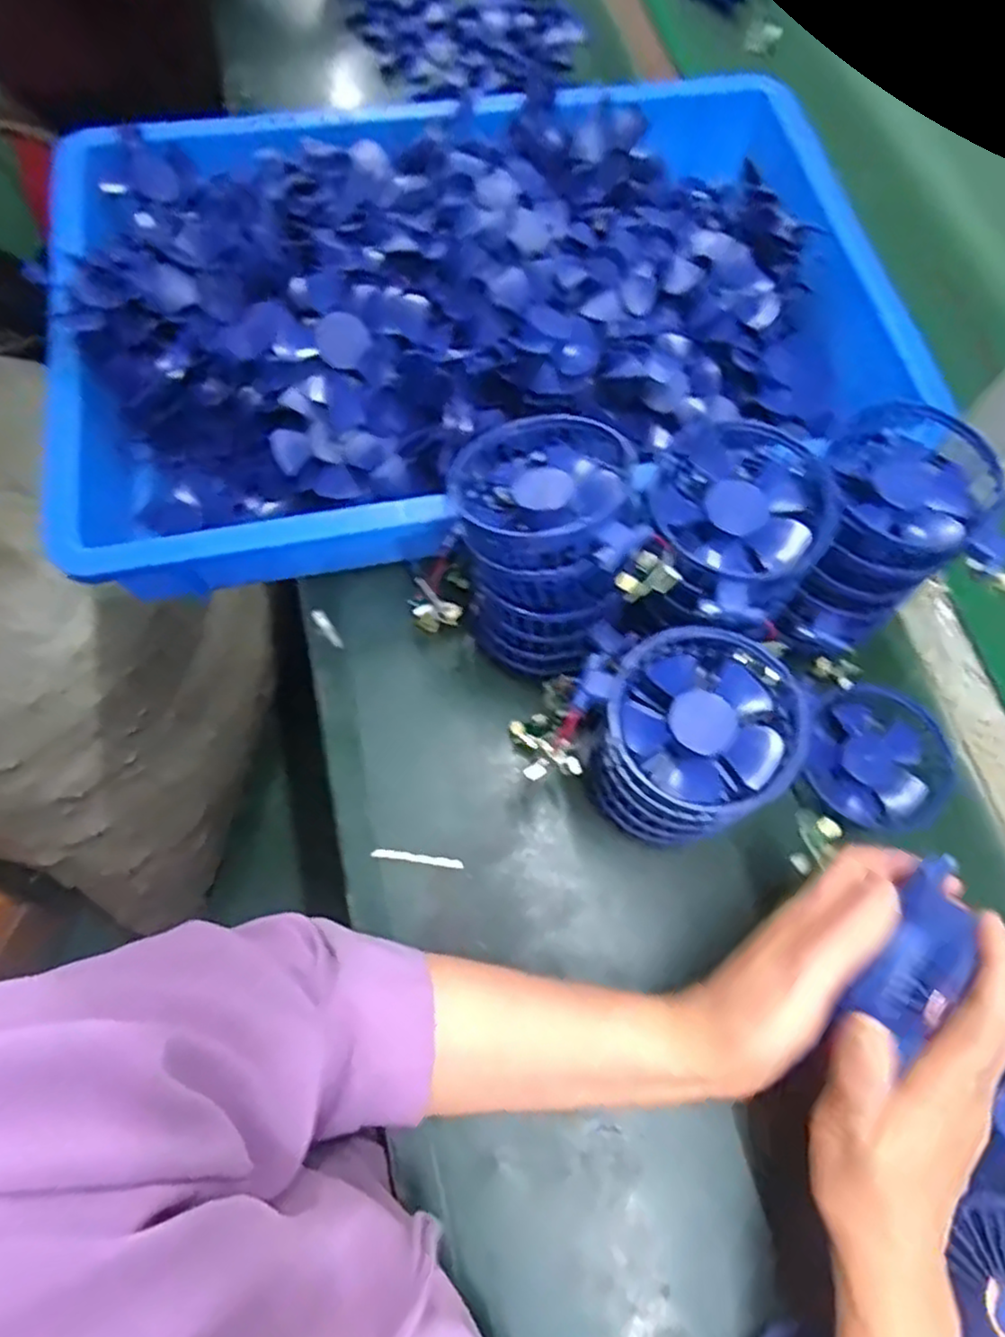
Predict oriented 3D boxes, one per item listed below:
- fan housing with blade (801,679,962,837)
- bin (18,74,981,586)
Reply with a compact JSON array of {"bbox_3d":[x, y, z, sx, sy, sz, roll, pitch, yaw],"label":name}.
[{"bbox_3d":[0.232,0.054,0.447,0.078,0.039,0.091,27,68,7],"label":"fan housing with blade"},{"bbox_3d":[-0.022,-0.254,0.486,0.533,0.092,0.342,-8,69,-7],"label":"bin"}]

